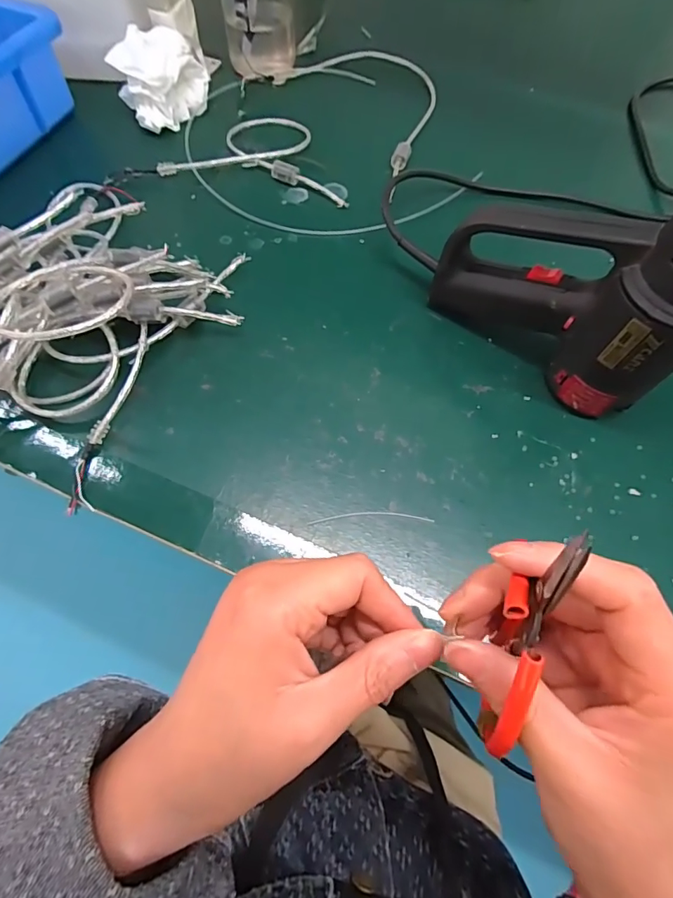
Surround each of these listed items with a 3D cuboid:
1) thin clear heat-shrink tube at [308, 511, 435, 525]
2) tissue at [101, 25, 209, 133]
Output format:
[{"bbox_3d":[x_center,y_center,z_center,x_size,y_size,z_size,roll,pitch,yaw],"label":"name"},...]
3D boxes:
[{"bbox_3d":[0.024,0.047,0.317,0.086,0.004,0.009,-1,57,-4],"label":"thin clear heat-shrink tube"},{"bbox_3d":[-0.178,-0.379,0.464,0.062,0.058,0.091,37,72,14],"label":"tissue"}]

